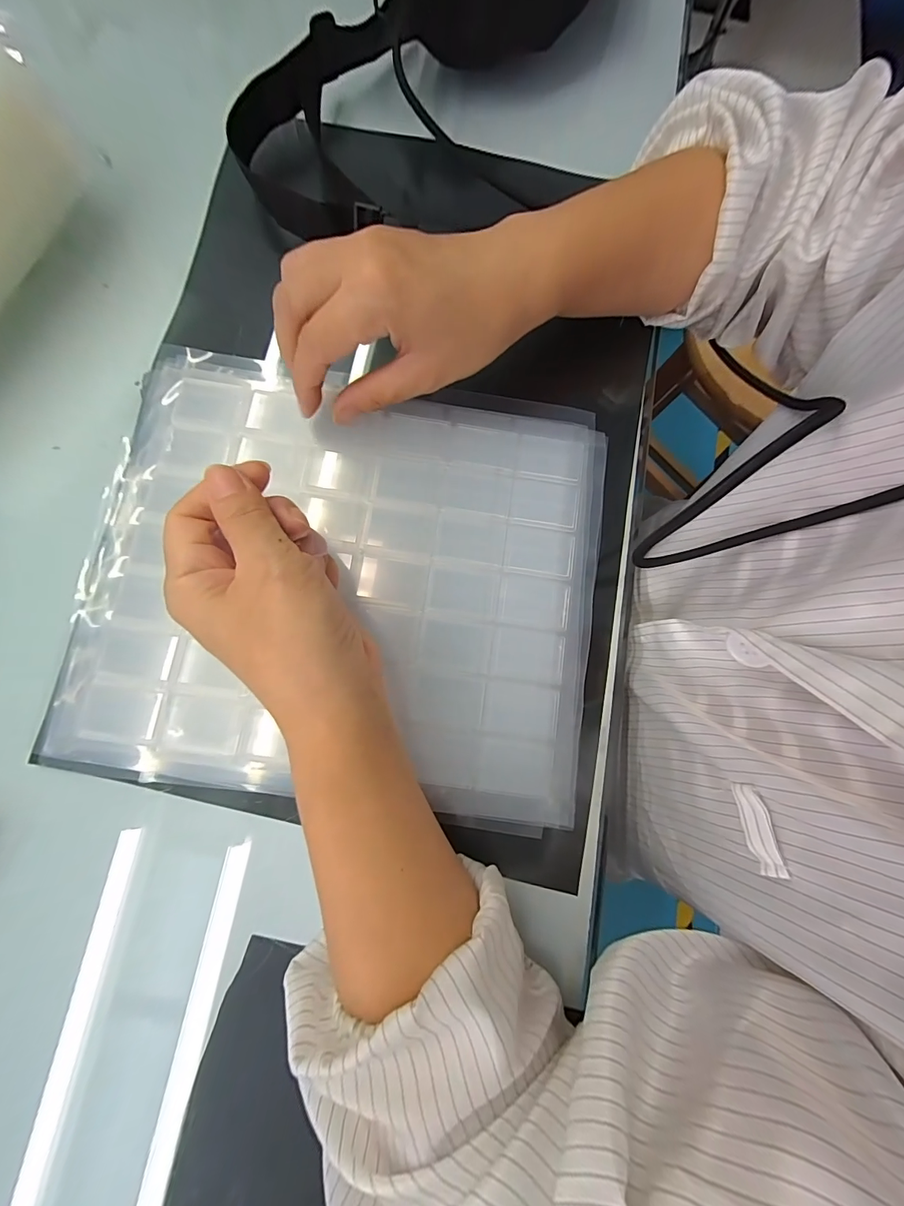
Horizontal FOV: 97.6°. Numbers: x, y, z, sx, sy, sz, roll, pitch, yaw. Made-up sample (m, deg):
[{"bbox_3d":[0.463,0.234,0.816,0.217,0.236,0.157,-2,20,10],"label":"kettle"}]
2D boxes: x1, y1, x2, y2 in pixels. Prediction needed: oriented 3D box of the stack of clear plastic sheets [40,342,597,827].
[{"bbox_3d":[-0.058,-0.018,0.229,0.282,0.012,0.243,8,80,0],"label":"stack of clear plastic sheets"}]

